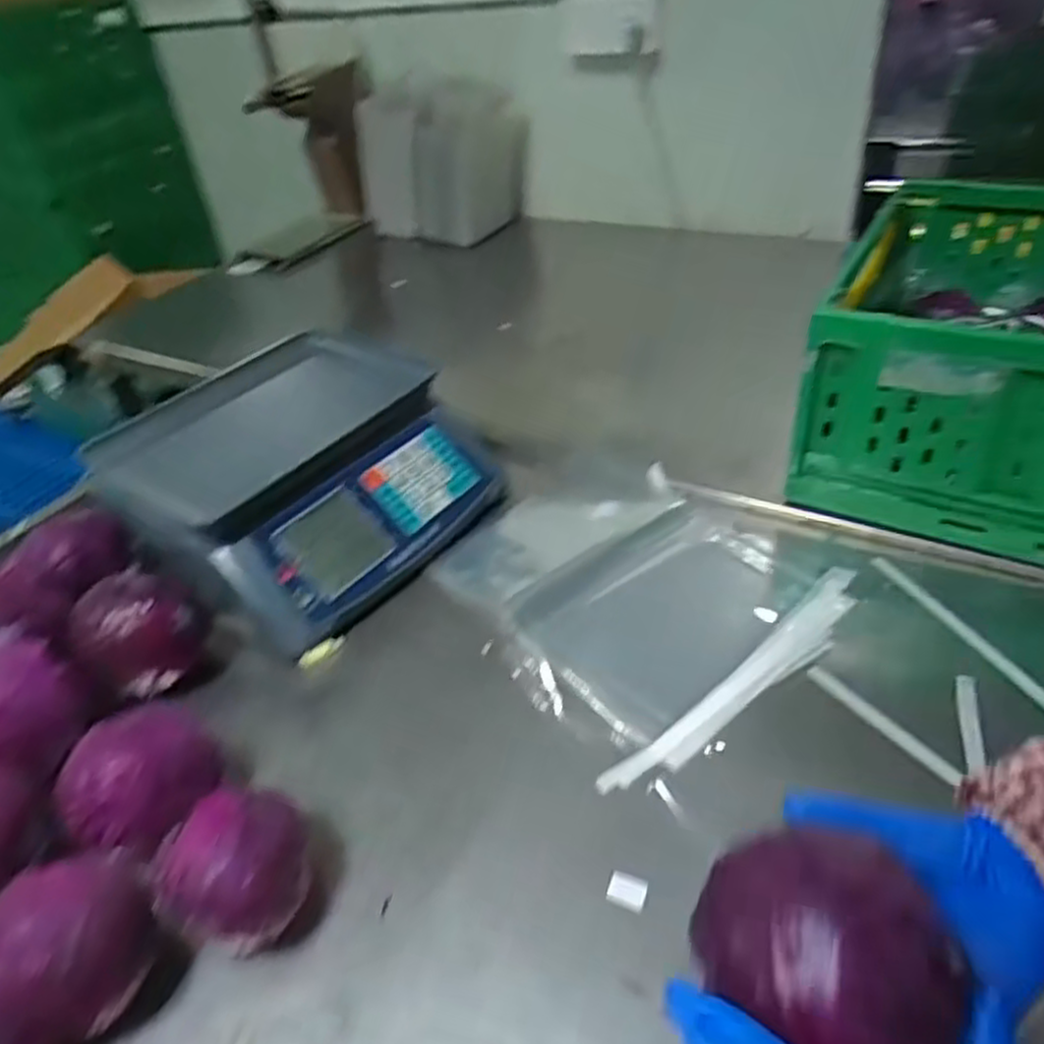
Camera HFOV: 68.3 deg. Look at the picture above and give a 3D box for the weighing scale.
[{"bbox_3d":[-0.242,-0.055,0.861,0.347,0.125,0.331,21,46,31],"label":"weighing scale"}]

